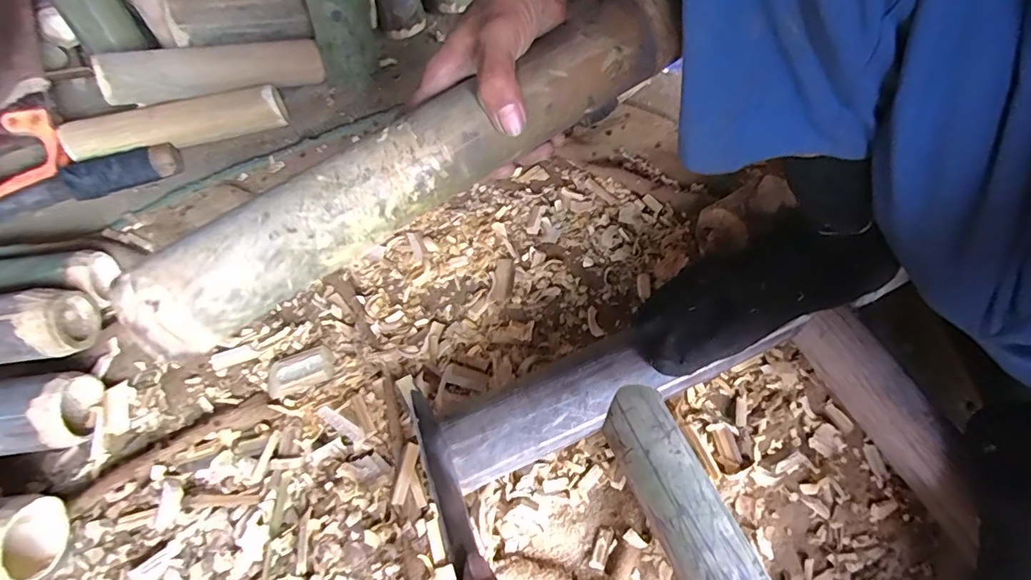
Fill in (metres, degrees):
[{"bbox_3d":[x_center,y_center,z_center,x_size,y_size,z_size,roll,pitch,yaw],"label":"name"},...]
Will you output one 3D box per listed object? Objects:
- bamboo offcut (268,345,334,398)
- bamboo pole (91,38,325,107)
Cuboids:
[{"bbox_3d":[-0.224,0.083,0.516,0.067,0.010,0.043,-20,62,-8],"label":"bamboo offcut"},{"bbox_3d":[-0.394,-0.291,0.655,0.259,0.054,0.047,-18,61,-23],"label":"bamboo pole"}]

